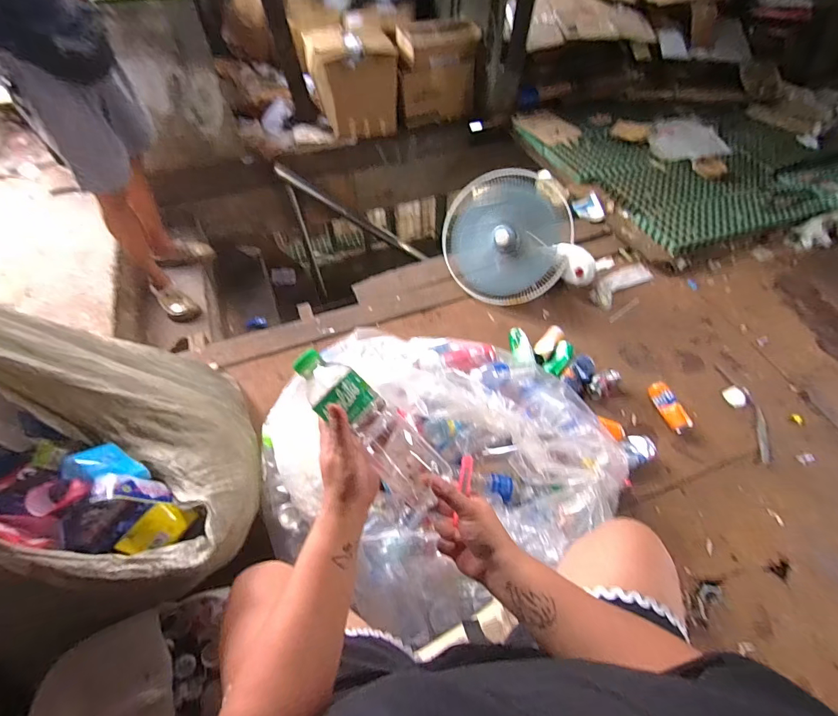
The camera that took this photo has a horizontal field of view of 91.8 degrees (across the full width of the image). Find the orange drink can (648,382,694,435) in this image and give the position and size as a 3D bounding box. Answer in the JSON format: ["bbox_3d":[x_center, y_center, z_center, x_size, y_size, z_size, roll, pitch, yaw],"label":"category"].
[{"bbox_3d":[0.750,0.143,1.220,0.055,0.056,0.155,-17,57,-11],"label":"orange drink can"}]

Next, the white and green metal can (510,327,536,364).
[{"bbox_3d":[0.332,-0.032,1.317,0.072,0.063,0.148,3,56,2],"label":"white and green metal can"}]

